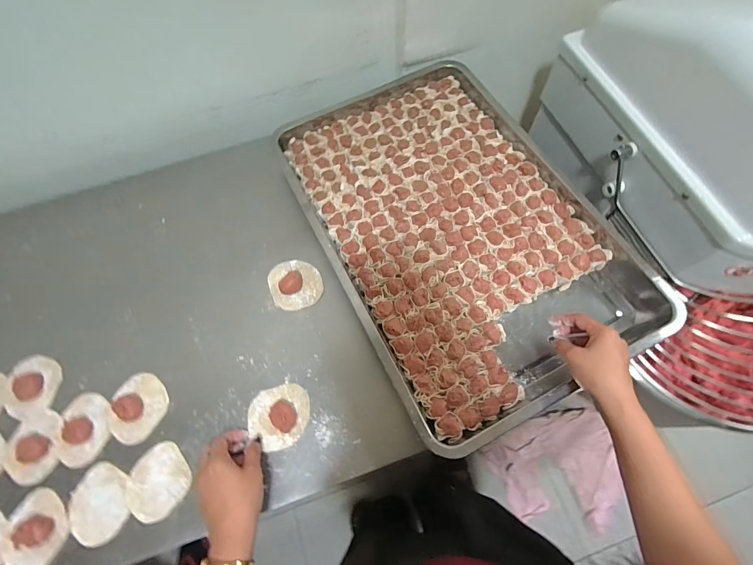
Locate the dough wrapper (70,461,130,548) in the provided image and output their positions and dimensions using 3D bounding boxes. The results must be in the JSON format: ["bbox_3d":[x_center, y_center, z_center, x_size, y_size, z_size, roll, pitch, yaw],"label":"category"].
[{"bbox_3d":[-0.353,0.280,0.462,0.069,0.008,0.090,-14,68,-5],"label":"dough wrapper"}]

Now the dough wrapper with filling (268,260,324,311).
[{"bbox_3d":[-0.128,-0.002,0.565,0.078,0.026,0.085,0,67,0],"label":"dough wrapper with filling"}]

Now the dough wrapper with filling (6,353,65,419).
[{"bbox_3d":[-0.491,0.146,0.520,0.069,0.012,0.084,-12,68,-5],"label":"dough wrapper with filling"}]

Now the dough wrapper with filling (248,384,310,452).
[{"bbox_3d":[-0.132,0.180,0.487,0.083,0.021,0.078,0,67,0],"label":"dough wrapper with filling"}]

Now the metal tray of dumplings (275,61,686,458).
[{"bbox_3d":[0.114,-0.104,0.575,0.393,0.049,0.598,-24,69,-9],"label":"metal tray of dumplings"}]

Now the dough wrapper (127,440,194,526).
[{"bbox_3d":[-0.282,0.256,0.467,0.079,0.007,0.080,0,67,0],"label":"dough wrapper"}]

